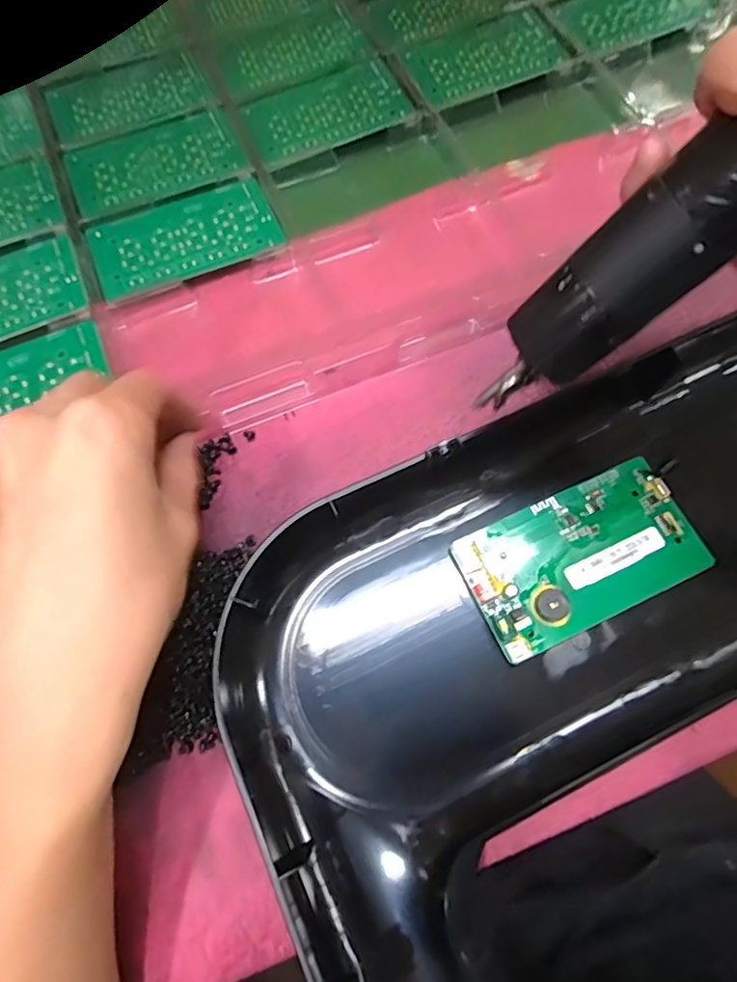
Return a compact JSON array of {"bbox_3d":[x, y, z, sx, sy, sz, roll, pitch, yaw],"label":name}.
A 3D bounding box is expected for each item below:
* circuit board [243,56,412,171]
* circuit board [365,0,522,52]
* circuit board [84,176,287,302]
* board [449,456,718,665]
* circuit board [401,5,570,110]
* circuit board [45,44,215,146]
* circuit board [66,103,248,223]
[{"bbox_3d":[-0.030,-0.255,0.369,0.106,0.004,0.060,-26,72,-8],"label":"circuit board"},{"bbox_3d":[0.054,-0.355,0.405,0.102,0.005,0.065,-26,72,-8],"label":"circuit board"},{"bbox_3d":[-0.107,-0.150,0.325,0.105,0.006,0.060,-23,71,-7],"label":"circuit board"},{"bbox_3d":[0.098,0.029,0.257,0.106,0.012,0.060,-24,71,-7],"label":"board"},{"bbox_3d":[0.079,-0.300,0.383,0.108,0.005,0.059,-26,72,-8],"label":"circuit board"},{"bbox_3d":[-0.161,-0.268,0.375,0.103,0.004,0.062,-22,71,-7],"label":"circuit board"},{"bbox_3d":[-0.136,-0.212,0.352,0.106,0.004,0.064,-24,71,-7],"label":"circuit board"}]

